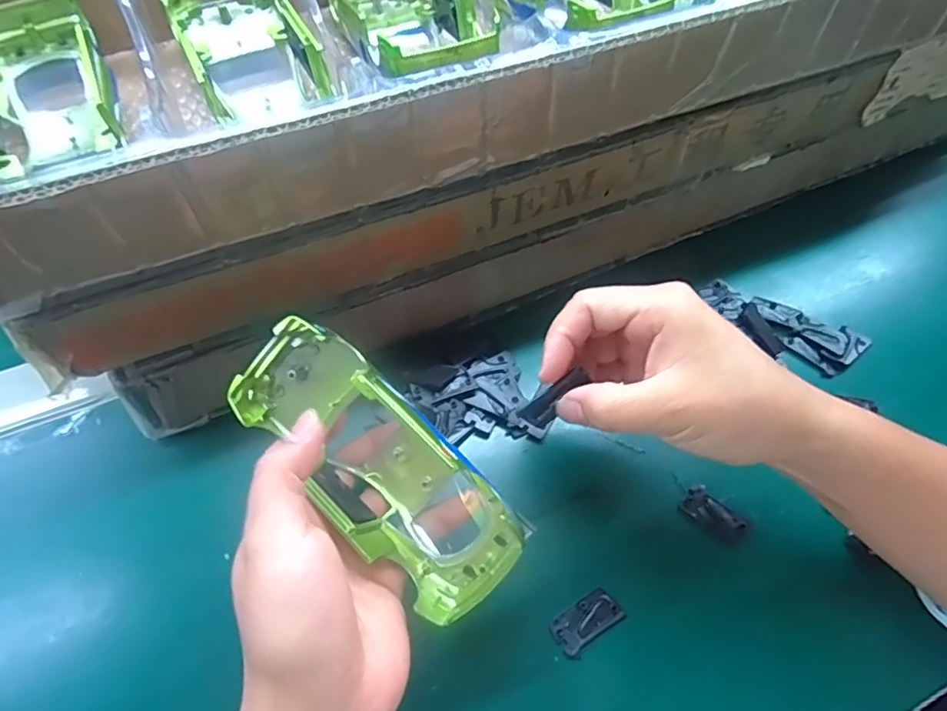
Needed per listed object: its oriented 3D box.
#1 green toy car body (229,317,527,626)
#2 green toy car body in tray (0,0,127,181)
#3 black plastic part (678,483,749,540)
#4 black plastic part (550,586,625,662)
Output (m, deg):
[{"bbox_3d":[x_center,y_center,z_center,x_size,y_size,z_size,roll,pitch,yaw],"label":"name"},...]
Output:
[{"bbox_3d":[-0.042,0.046,0.242,0.137,0.043,0.064,44,96,-2],"label":"green toy car body"},{"bbox_3d":[-0.188,-0.115,0.253,0.056,0.035,0.097,-25,64,-16],"label":"green toy car body in tray"},{"bbox_3d":[0.125,0.083,0.298,0.032,0.004,0.017,36,65,17],"label":"black plastic part"},{"bbox_3d":[0.054,0.125,0.269,0.034,0.004,0.018,-30,65,-18],"label":"black plastic part"}]

